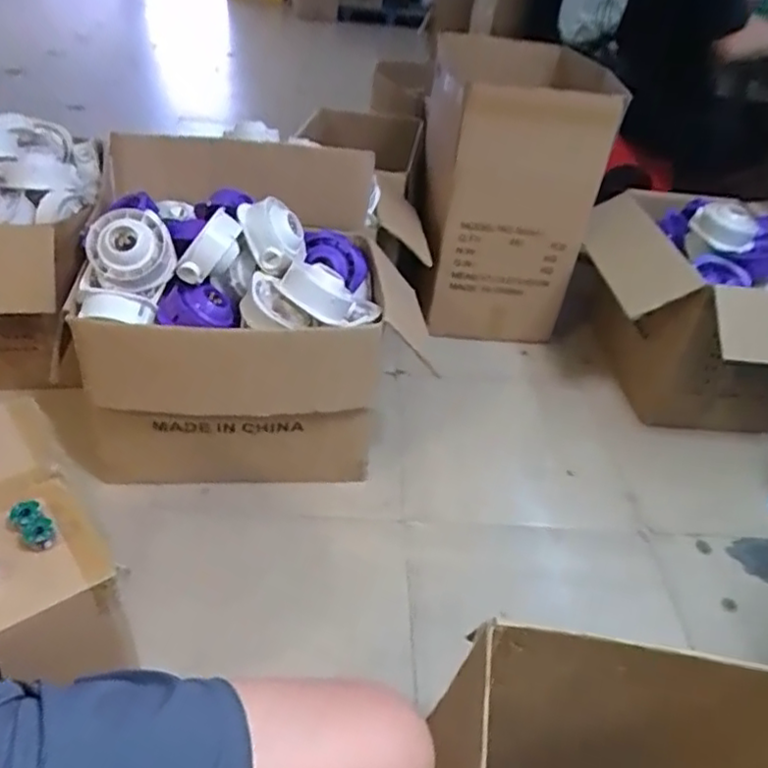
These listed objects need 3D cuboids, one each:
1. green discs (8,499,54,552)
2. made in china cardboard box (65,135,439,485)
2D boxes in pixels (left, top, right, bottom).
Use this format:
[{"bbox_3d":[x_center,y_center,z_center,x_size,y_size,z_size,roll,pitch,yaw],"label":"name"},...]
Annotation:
[{"bbox_3d":[-0.389,0.157,0.717,0.067,0.025,0.031,32,44,29],"label":"green discs"},{"bbox_3d":[-0.300,-0.131,1.346,0.559,0.558,0.505,0,38,-8],"label":"made in china cardboard box"}]

